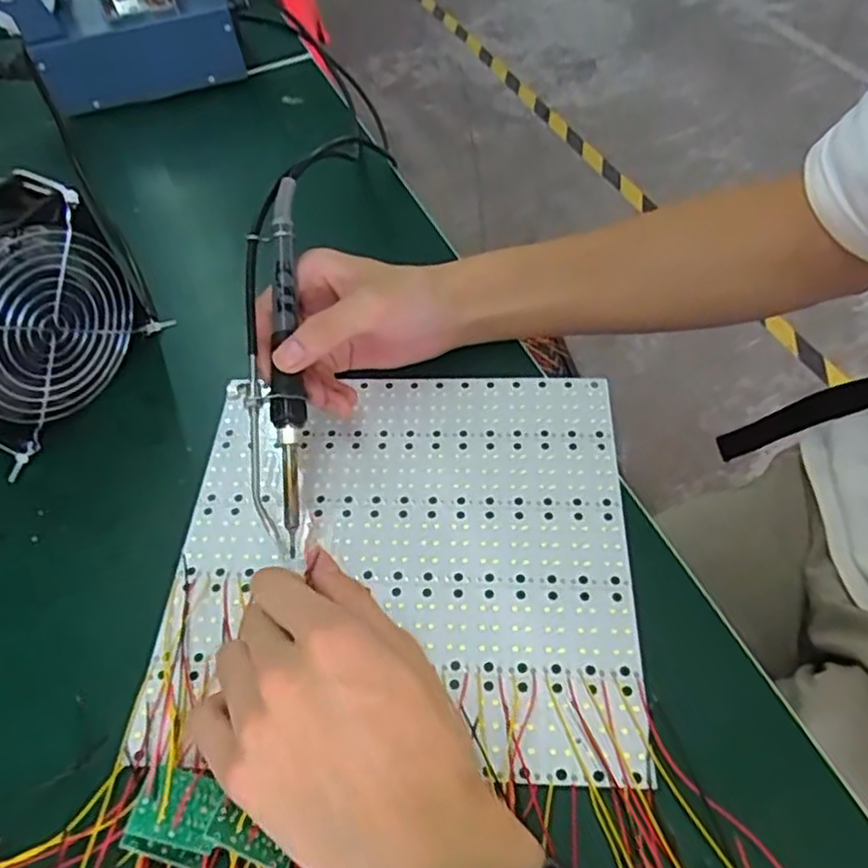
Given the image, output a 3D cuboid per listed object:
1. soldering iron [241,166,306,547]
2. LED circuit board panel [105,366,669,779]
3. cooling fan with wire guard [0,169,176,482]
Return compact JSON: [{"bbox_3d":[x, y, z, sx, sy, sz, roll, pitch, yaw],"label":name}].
[{"bbox_3d":[-0.087,-0.044,0.382,0.029,0.027,0.209,-5,77,1],"label":"soldering iron"},{"bbox_3d":[-0.019,0.057,0.372,0.235,0.004,0.224,1,54,5],"label":"LED circuit board panel"},{"bbox_3d":[-0.235,-0.066,0.403,0.048,0.124,0.123,23,59,20],"label":"cooling fan with wire guard"}]

